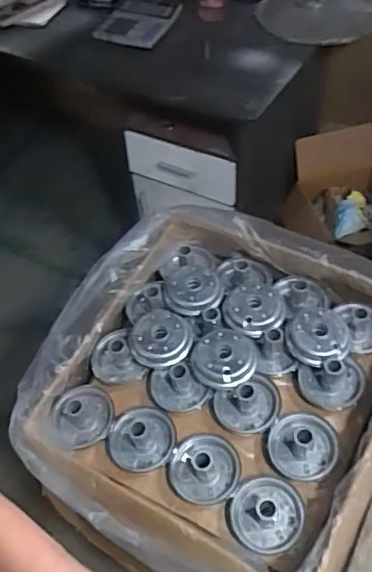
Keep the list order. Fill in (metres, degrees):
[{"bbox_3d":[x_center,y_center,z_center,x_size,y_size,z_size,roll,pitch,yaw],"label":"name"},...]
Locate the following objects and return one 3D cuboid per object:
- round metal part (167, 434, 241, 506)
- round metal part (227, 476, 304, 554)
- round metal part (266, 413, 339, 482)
[{"bbox_3d":[0.024,0.234,0.745,0.092,0.049,0.086,-2,50,3],"label":"round metal part"},{"bbox_3d":[0.099,0.281,0.706,0.089,0.045,0.086,-4,65,8],"label":"round metal part"},{"bbox_3d":[0.154,0.203,0.749,0.089,0.042,0.083,-2,50,3],"label":"round metal part"}]

